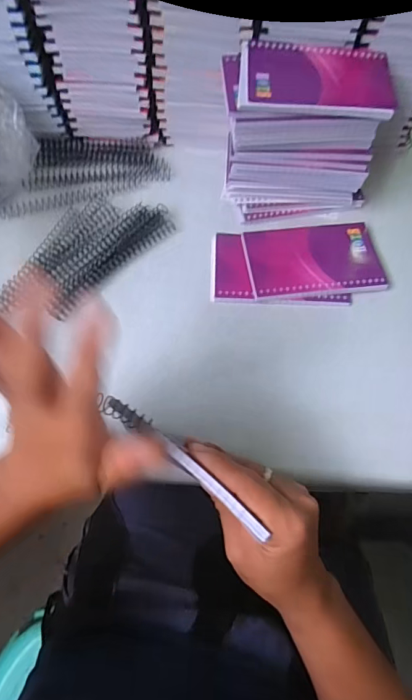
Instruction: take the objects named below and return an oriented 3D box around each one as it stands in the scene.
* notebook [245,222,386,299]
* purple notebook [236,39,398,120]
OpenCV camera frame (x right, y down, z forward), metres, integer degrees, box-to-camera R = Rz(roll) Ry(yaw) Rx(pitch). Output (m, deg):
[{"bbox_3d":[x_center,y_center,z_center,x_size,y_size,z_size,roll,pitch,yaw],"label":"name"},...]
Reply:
[{"bbox_3d":[0.106,-0.090,0.418,0.129,0.010,0.080,-7,66,-5],"label":"notebook"},{"bbox_3d":[0.098,-0.242,0.375,0.134,0.011,0.081,5,66,2],"label":"purple notebook"}]

